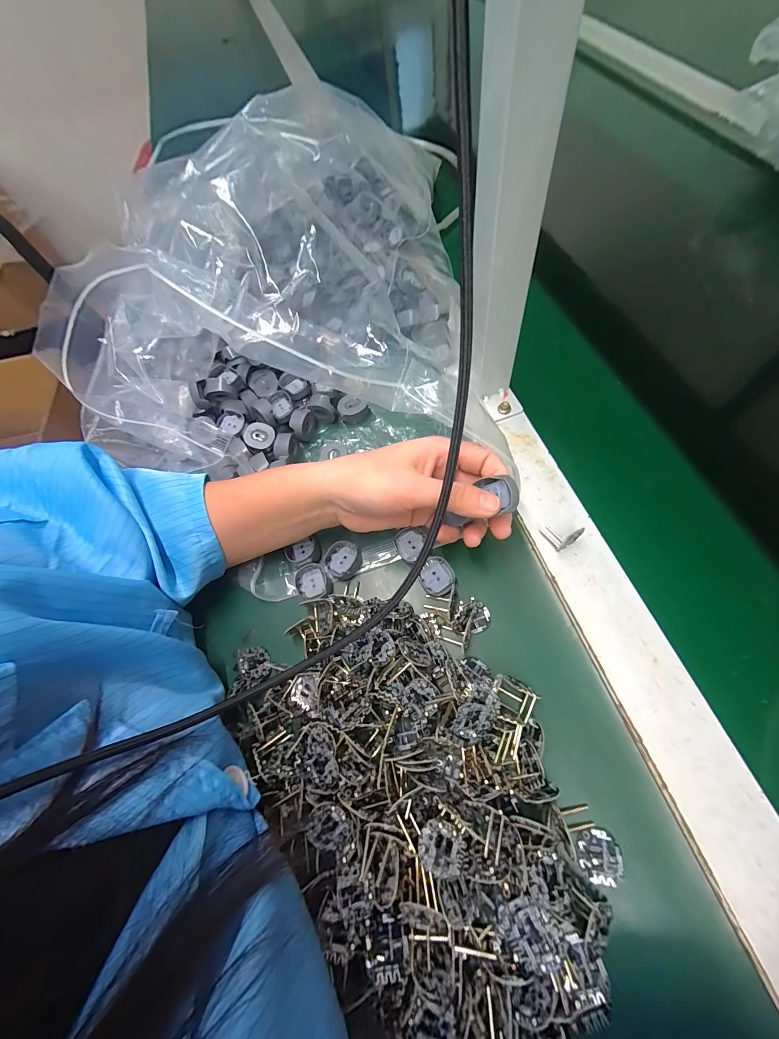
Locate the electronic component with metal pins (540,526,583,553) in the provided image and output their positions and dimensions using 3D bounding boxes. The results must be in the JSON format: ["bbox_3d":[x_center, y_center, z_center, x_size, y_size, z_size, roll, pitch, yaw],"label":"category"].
[{"bbox_3d":[0.128,0.008,0.268,0.019,0.018,0.021,-30,65,-5],"label":"electronic component with metal pins"}]

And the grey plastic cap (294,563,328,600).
[{"bbox_3d":[-0.061,0.050,0.284,0.027,0.007,0.027,-2,70,5],"label":"grey plastic cap"}]

